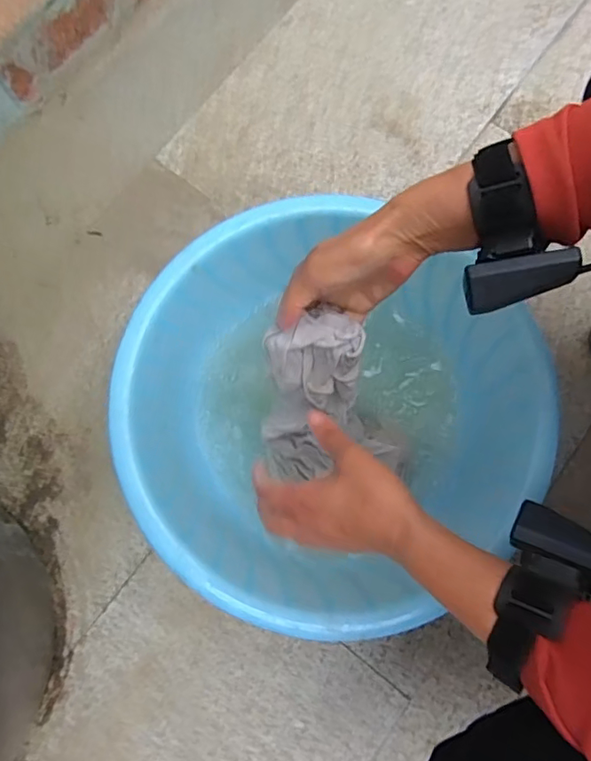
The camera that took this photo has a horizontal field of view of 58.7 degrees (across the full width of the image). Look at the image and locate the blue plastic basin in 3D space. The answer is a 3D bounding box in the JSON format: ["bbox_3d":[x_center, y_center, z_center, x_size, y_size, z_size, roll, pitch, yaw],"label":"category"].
[{"bbox_3d":[0.010,0.030,0.515,0.335,0.138,0.345,0,79,0],"label":"blue plastic basin"}]

